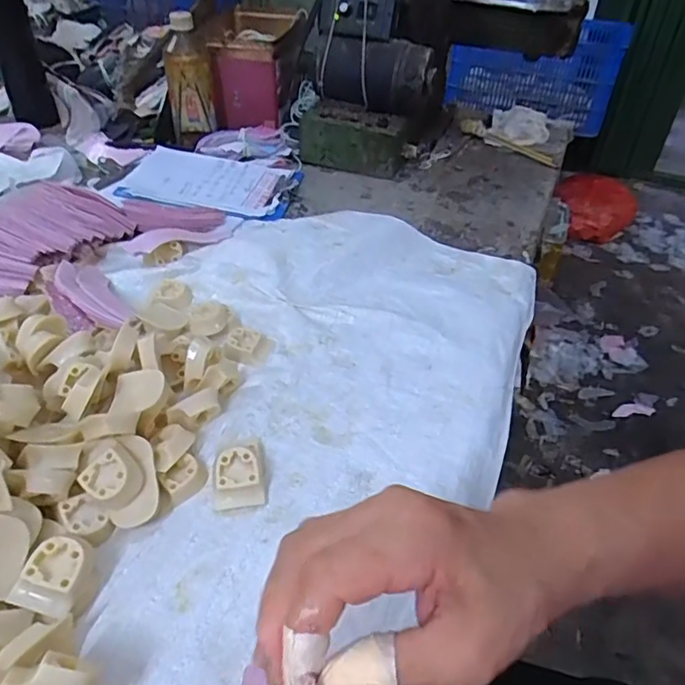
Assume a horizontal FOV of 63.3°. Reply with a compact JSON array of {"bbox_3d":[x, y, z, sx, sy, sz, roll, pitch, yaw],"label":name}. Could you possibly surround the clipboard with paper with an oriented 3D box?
[{"bbox_3d":[-0.184,-0.221,0.764,0.238,0.017,0.161,6,41,4],"label":"clipboard with paper"}]

